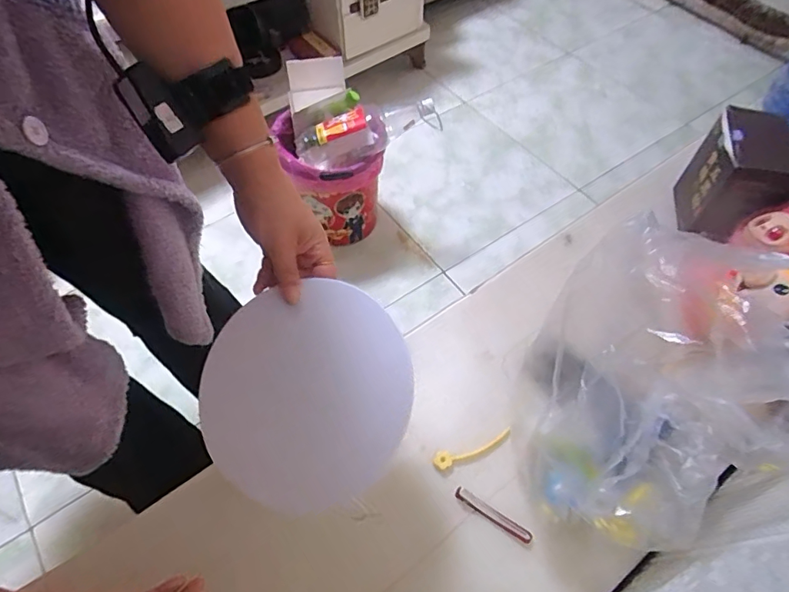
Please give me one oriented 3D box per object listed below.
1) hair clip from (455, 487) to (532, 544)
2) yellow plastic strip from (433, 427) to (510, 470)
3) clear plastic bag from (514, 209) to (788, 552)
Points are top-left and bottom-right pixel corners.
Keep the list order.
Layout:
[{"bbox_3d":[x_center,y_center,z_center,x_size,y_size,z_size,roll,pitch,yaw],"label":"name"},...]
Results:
[{"bbox_3d":[0.097,0.217,0.476,0.080,0.008,0.011,29,62,18],"label":"hair clip"},{"bbox_3d":[0.081,0.158,0.502,0.084,0.011,0.016,-24,59,5],"label":"yellow plastic strip"},{"bbox_3d":[0.208,0.082,0.404,0.188,0.241,0.200,-28,61,-16],"label":"clear plastic bag"}]

